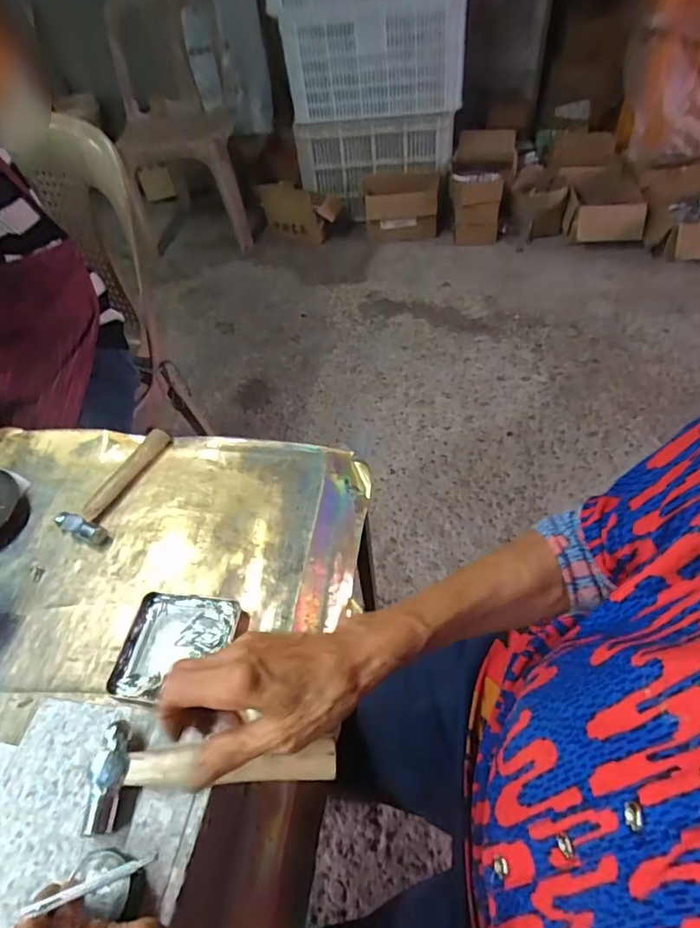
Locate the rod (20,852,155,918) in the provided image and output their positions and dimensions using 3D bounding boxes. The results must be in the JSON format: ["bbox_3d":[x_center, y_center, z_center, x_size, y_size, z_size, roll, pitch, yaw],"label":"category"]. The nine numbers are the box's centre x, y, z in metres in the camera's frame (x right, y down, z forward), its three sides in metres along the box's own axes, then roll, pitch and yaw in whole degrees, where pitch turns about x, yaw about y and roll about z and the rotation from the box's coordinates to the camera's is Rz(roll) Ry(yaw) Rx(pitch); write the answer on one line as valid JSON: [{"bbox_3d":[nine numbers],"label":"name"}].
[{"bbox_3d":[-0.123,0.200,0.250,0.058,0.006,0.005,-9,48,-20],"label":"rod"}]

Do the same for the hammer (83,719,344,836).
[{"bbox_3d":[-0.084,0.192,0.324,0.149,0.018,0.057,-1,50,2],"label":"hammer"}]

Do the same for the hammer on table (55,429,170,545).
[{"bbox_3d":[-0.265,0.018,0.598,0.061,0.017,0.154,12,52,16],"label":"hammer on table"}]

